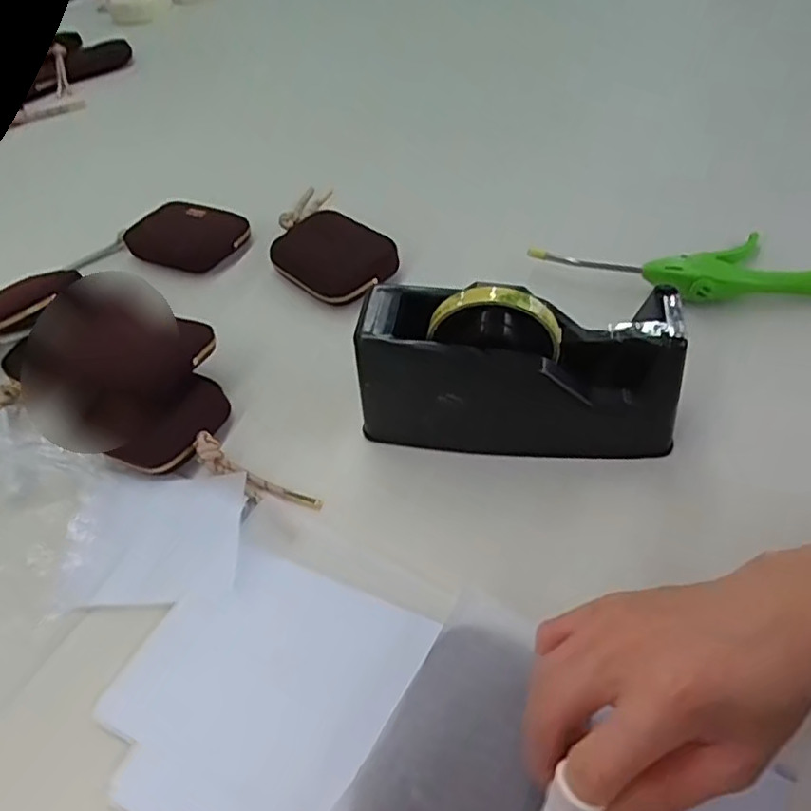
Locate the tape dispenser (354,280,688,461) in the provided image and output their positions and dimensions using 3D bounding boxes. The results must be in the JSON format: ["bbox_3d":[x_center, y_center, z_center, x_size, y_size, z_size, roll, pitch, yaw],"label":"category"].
[{"bbox_3d":[0.070,-0.024,0.411,0.194,0.112,0.063,3,49,11],"label":"tape dispenser"}]

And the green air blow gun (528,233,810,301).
[{"bbox_3d":[0.248,-0.114,0.509,0.275,0.027,0.079,-4,48,5],"label":"green air blow gun"}]

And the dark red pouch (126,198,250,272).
[{"bbox_3d":[-0.207,-0.164,0.612,0.118,0.029,0.071,14,52,20],"label":"dark red pouch"}]

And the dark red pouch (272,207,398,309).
[{"bbox_3d":[-0.065,-0.131,0.568,0.109,0.023,0.083,37,70,26],"label":"dark red pouch"}]

